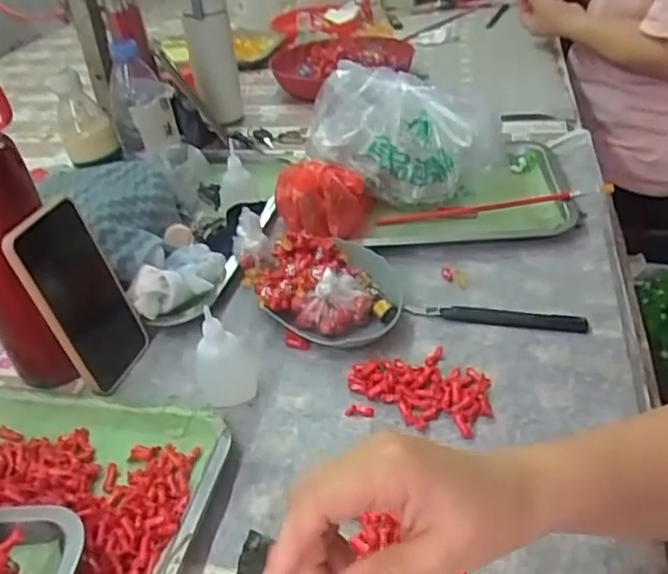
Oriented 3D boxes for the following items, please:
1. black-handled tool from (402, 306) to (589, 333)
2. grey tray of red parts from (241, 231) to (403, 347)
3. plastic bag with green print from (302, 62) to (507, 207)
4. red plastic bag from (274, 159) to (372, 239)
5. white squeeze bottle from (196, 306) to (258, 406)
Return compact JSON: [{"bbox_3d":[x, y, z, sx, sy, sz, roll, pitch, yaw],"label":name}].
[{"bbox_3d":[0.144,0.027,0.591,0.158,0.006,0.020,5,39,16],"label":"black-handled tool"},{"bbox_3d":[-0.019,-0.001,0.617,0.162,0.050,0.126,-1,38,8],"label":"grey tray of red parts"},{"bbox_3d":[0.082,-0.174,0.753,0.216,0.124,0.131,4,37,14],"label":"plastic bag with green print"},{"bbox_3d":[-0.011,-0.093,0.710,0.106,0.075,0.072,-6,37,2],"label":"red plastic bag"},{"bbox_3d":[-0.093,0.053,0.538,0.048,0.077,0.047,-16,38,-11],"label":"white squeeze bottle"}]

